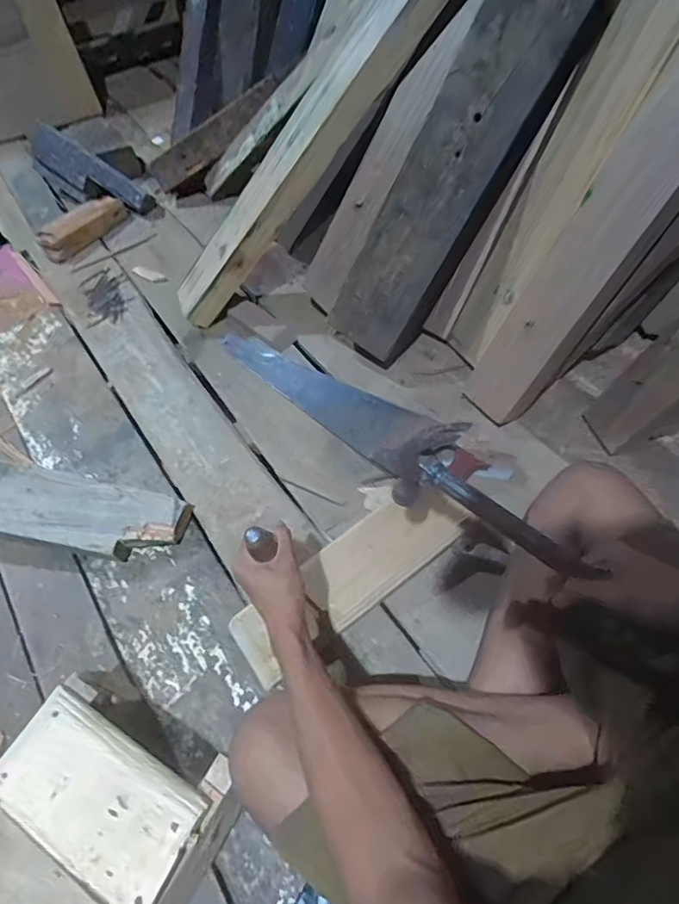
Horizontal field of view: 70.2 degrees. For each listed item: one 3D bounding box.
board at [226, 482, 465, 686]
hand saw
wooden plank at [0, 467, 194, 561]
[{"bbox_3d":[0.015,0.172,0.678,0.355,0.029,0.099,-38,79,-7],"label":"board"},{"bbox_3d":[0.004,-0.069,0.856,0.596,0.047,0.127,26,74,23],"label":"hand saw"},{"bbox_3d":[-0.418,0.099,0.756,0.342,0.063,0.114,8,58,9],"label":"wooden plank"}]

